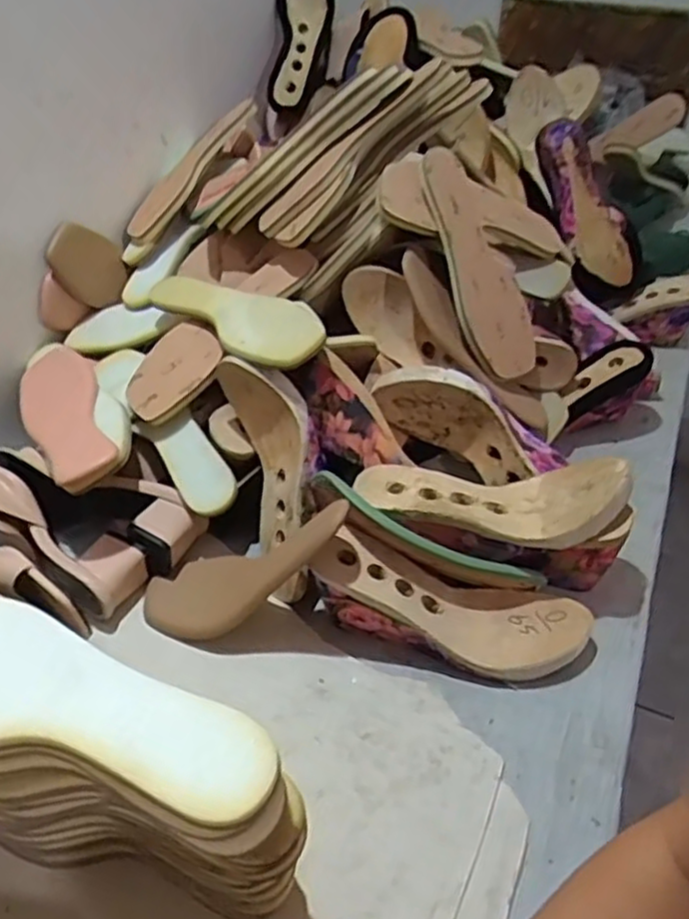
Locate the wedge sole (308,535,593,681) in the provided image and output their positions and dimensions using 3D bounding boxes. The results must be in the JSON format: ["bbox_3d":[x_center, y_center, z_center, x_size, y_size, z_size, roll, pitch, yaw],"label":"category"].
[{"bbox_3d":[0.091,0.125,0.618,0.244,0.055,0.081,20,45,-4],"label":"wedge sole"}]

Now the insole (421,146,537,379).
[{"bbox_3d":[0.146,-0.207,0.748,0.094,0.236,0.024,-18,2,-37],"label":"insole"}]

